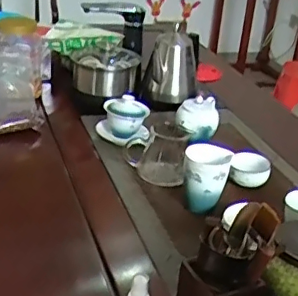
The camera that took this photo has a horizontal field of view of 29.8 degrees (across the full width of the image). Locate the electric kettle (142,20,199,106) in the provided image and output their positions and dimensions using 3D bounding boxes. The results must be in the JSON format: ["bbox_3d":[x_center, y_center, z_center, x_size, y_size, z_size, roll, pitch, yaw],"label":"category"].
[{"bbox_3d":[0.054,-0.209,1.365,0.123,0.172,0.145,6,28,2],"label":"electric kettle"}]

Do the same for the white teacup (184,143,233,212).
[{"bbox_3d":[0.098,0.053,0.954,0.077,0.105,0.070,10,28,9],"label":"white teacup"}]

